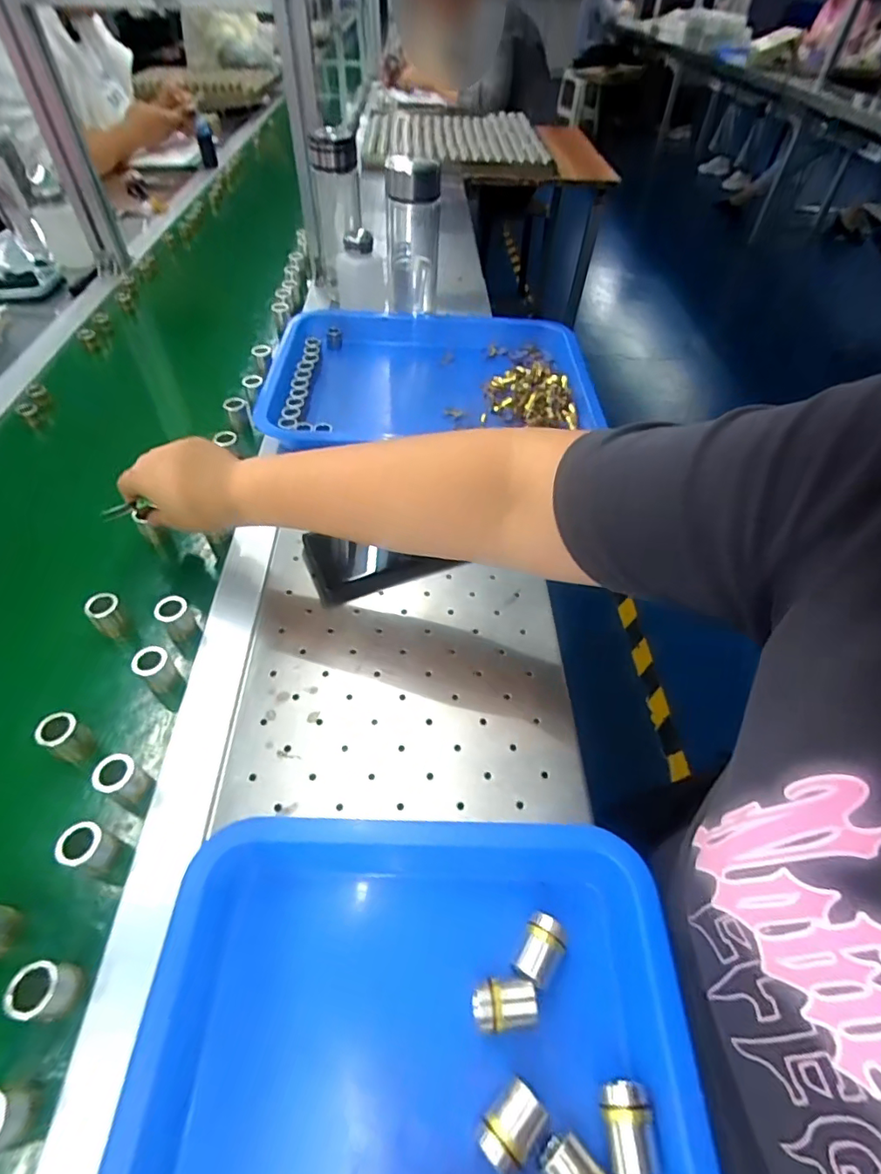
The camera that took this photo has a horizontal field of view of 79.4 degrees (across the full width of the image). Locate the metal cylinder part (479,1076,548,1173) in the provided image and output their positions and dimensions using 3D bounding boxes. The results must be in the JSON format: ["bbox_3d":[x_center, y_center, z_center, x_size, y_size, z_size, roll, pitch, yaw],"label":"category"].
[{"bbox_3d":[0.032,0.248,0.245,0.021,0.025,0.030,36,58,25],"label":"metal cylinder part"}]

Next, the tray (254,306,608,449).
[{"bbox_3d":[-0.012,-0.246,0.660,0.368,0.059,0.294,2,50,-1],"label":"tray"}]

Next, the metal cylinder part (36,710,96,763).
[{"bbox_3d":[-0.251,0.100,0.356,0.020,0.031,0.022,1,50,-1],"label":"metal cylinder part"}]

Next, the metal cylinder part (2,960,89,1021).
[{"bbox_3d":[-0.198,0.203,0.267,0.021,0.031,0.022,1,50,-1],"label":"metal cylinder part"}]

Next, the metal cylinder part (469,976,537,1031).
[{"bbox_3d":[0.032,0.217,0.276,0.033,0.024,0.020,-1,50,-3],"label":"metal cylinder part"}]

